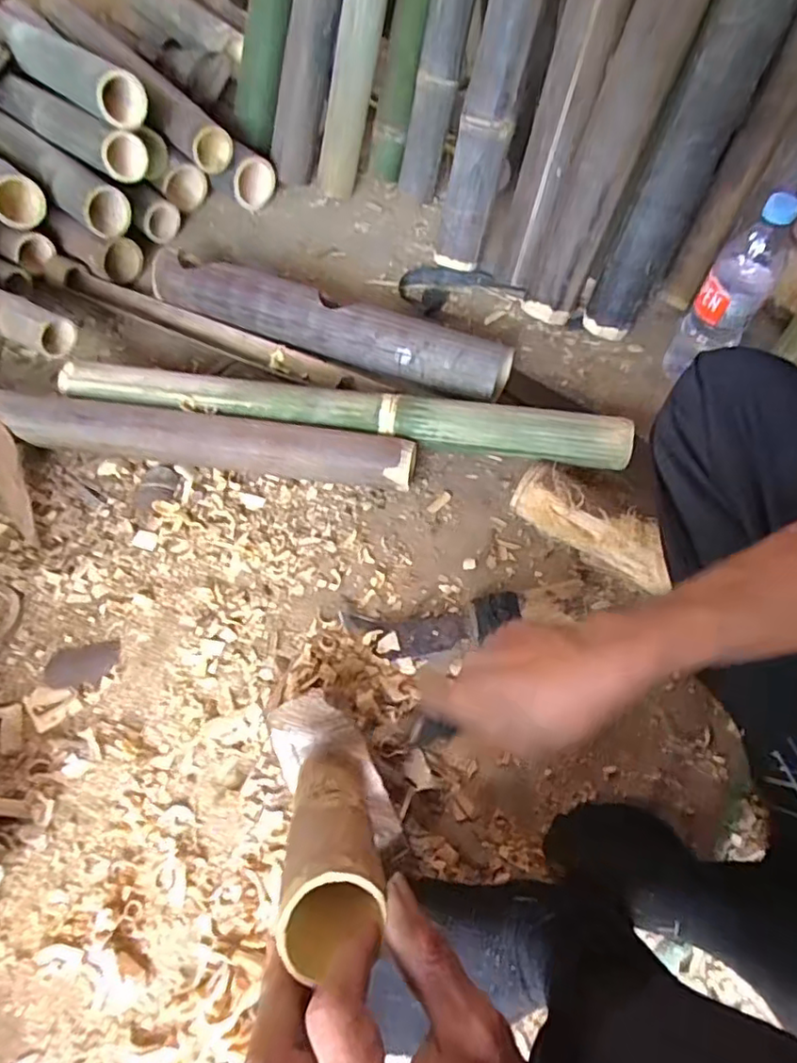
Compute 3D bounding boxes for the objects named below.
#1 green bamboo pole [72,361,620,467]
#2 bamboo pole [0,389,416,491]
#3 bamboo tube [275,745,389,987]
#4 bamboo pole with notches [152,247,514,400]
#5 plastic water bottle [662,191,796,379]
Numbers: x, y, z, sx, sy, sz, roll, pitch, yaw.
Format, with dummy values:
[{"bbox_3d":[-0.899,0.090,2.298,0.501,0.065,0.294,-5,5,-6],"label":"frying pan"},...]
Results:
[{"bbox_3d":[-0.070,-0.145,0.685,0.655,0.044,0.054,8,56,4],"label":"green bamboo pole"},{"bbox_3d":[-0.222,-0.101,0.694,0.481,0.060,0.061,8,58,3],"label":"bamboo pole"},{"bbox_3d":[-0.038,0.179,0.373,0.052,0.254,0.040,-5,87,-5],"label":"bamboo tube"},{"bbox_3d":[-0.096,-0.268,0.771,0.480,0.067,0.062,21,58,12],"label":"bamboo pole with notches"},{"bbox_3d":[0.386,-0.271,0.708,0.068,0.241,0.063,26,60,16],"label":"plastic water bottle"}]

